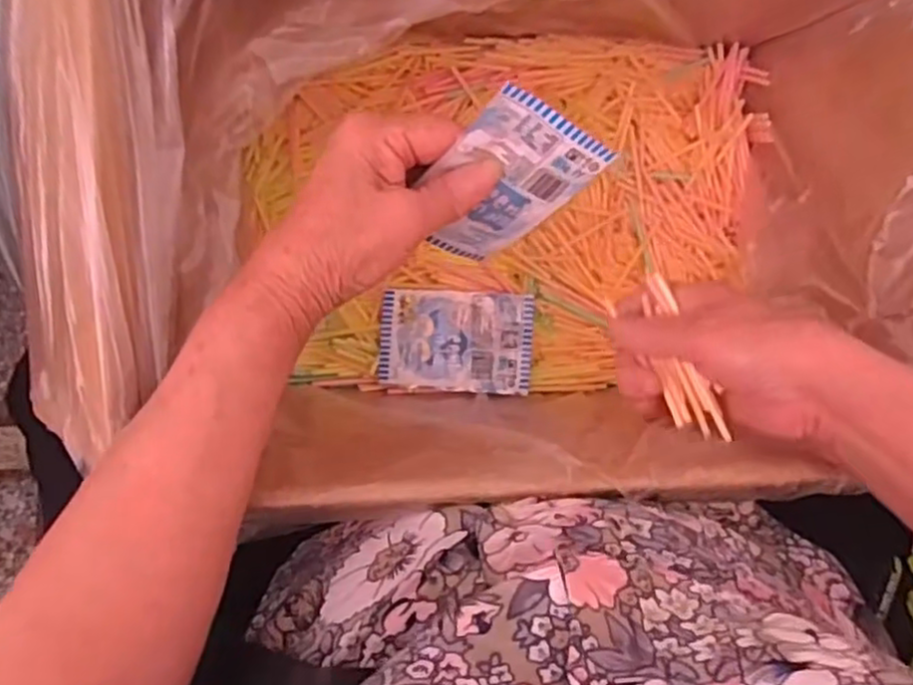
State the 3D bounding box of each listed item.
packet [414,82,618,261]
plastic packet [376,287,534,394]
[{"bbox_3d":[0.019,-0.076,0.345,0.060,0.097,0.005,26,47,-27],"label":"packet"},{"bbox_3d":[0.000,-0.001,0.503,0.105,0.014,0.069,4,84,-6],"label":"plastic packet"}]

